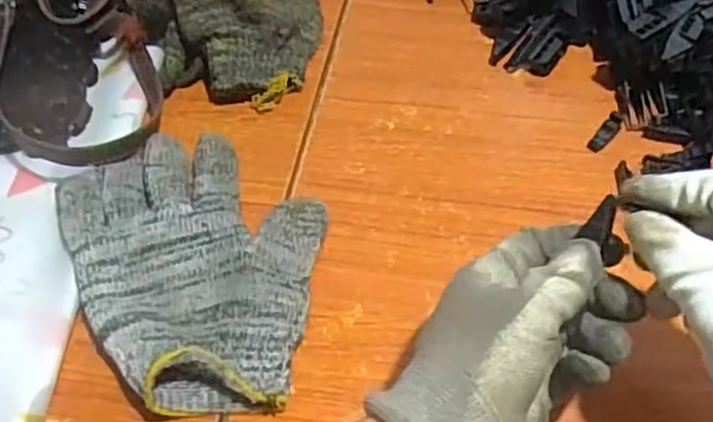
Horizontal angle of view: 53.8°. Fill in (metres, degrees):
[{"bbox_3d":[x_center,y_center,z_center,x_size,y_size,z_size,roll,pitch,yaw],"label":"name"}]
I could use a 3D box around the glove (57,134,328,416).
[{"bbox_3d":[-0.089,0.027,0.414,0.138,0.030,0.191,-31,58,-19],"label":"glove"}]

